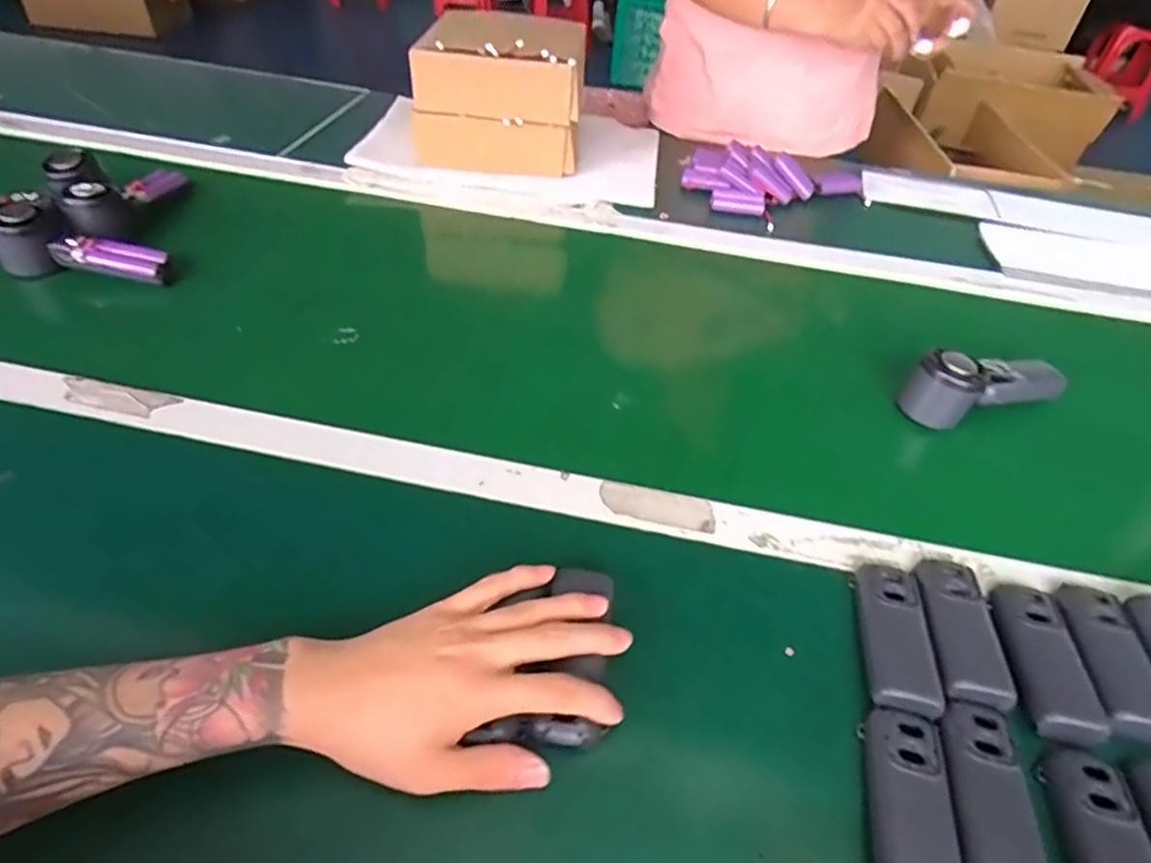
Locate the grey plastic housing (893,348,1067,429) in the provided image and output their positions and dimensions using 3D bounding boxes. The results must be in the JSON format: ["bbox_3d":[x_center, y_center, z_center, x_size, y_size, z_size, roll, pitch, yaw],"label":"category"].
[{"bbox_3d":[0.373,-0.045,0.608,0.152,0.060,0.043,-9,47,-15],"label":"grey plastic housing"}]

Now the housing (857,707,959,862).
[{"bbox_3d":[0.181,0.201,0.362,0.041,0.013,0.108,11,45,5],"label":"housing"}]

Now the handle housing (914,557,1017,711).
[{"bbox_3d":[0.254,0.127,0.443,0.040,0.016,0.110,9,45,3],"label":"handle housing"}]

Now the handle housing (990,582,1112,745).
[{"bbox_3d":[0.301,0.142,0.432,0.040,0.015,0.108,8,45,2],"label":"handle housing"}]

